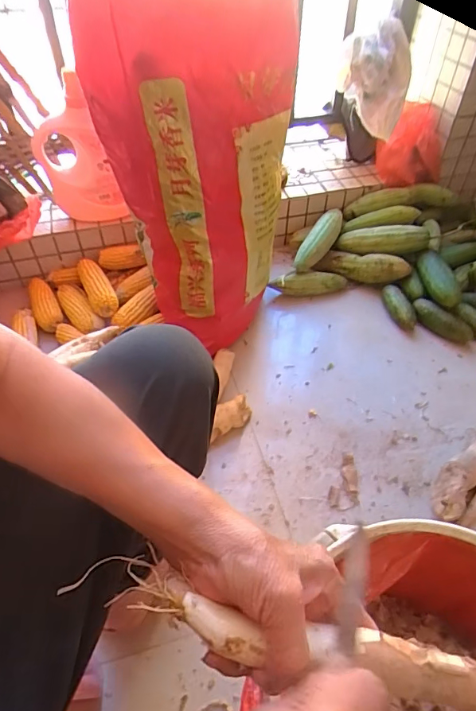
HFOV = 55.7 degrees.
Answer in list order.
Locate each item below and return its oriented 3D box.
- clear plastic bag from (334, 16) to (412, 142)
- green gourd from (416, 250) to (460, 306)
[{"bbox_3d":[0.344,-0.709,1.160,0.179,0.219,0.157,12,50,9],"label":"clear plastic bag"},{"bbox_3d":[0.458,-0.179,1.045,0.062,0.061,0.179,0,49,-1],"label":"green gourd"}]

